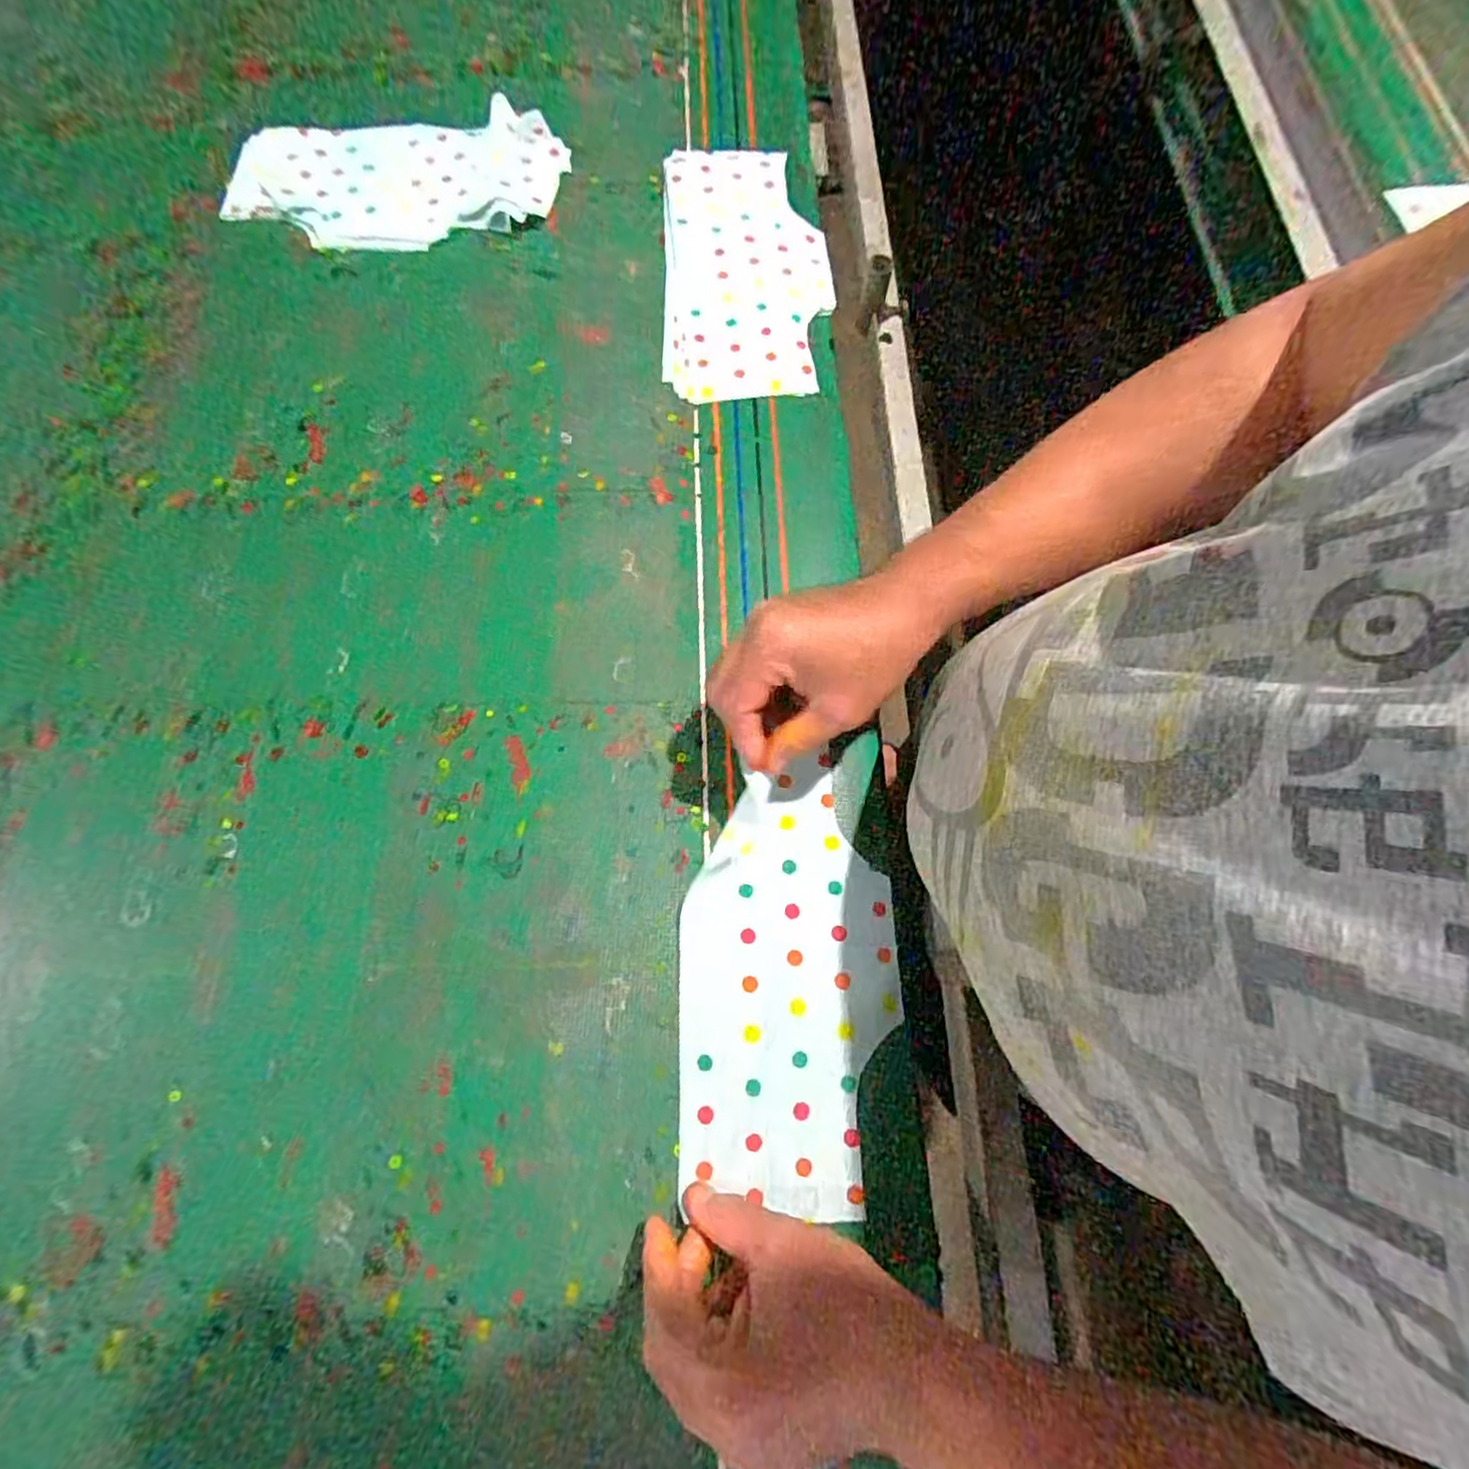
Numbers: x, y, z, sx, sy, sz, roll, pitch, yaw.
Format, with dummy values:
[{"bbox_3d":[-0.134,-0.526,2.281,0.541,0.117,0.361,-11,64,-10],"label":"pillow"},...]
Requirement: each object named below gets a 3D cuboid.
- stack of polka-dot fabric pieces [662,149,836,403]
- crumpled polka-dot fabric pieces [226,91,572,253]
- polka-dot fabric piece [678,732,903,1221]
[{"bbox_3d":[0.010,-0.413,0.584,0.141,0.007,0.286,-3,70,1],"label":"stack of polka-dot fabric pieces"},{"bbox_3d":[-0.312,-0.519,0.623,0.298,0.017,0.164,-5,70,0],"label":"crumpled polka-dot fabric pieces"},{"bbox_3d":[0.034,0.142,0.415,0.130,0.012,0.251,0,71,2],"label":"polka-dot fabric piece"}]

